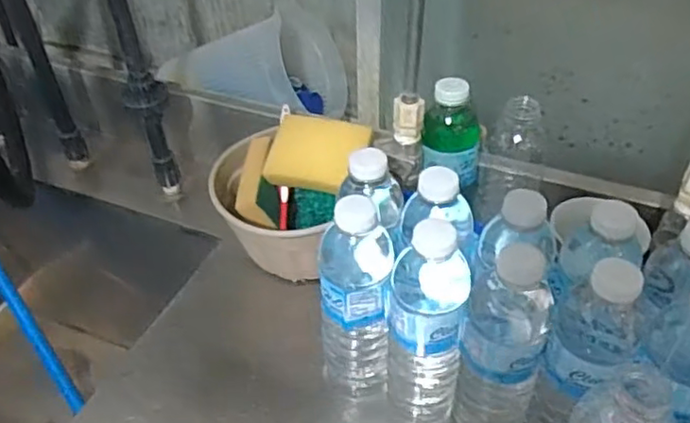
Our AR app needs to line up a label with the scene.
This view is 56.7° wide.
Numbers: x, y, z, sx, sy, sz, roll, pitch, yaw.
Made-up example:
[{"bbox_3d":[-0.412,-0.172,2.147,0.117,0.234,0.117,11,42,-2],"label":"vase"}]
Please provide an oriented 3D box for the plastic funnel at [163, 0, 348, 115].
[{"bbox_3d":[-0.106,-0.181,0.795,0.186,0.120,0.136,18,45,20],"label":"plastic funnel"}]

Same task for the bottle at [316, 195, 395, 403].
[{"bbox_3d":[0.009,0.080,0.533,0.057,0.196,0.053,-4,42,-2],"label":"bottle"}]

